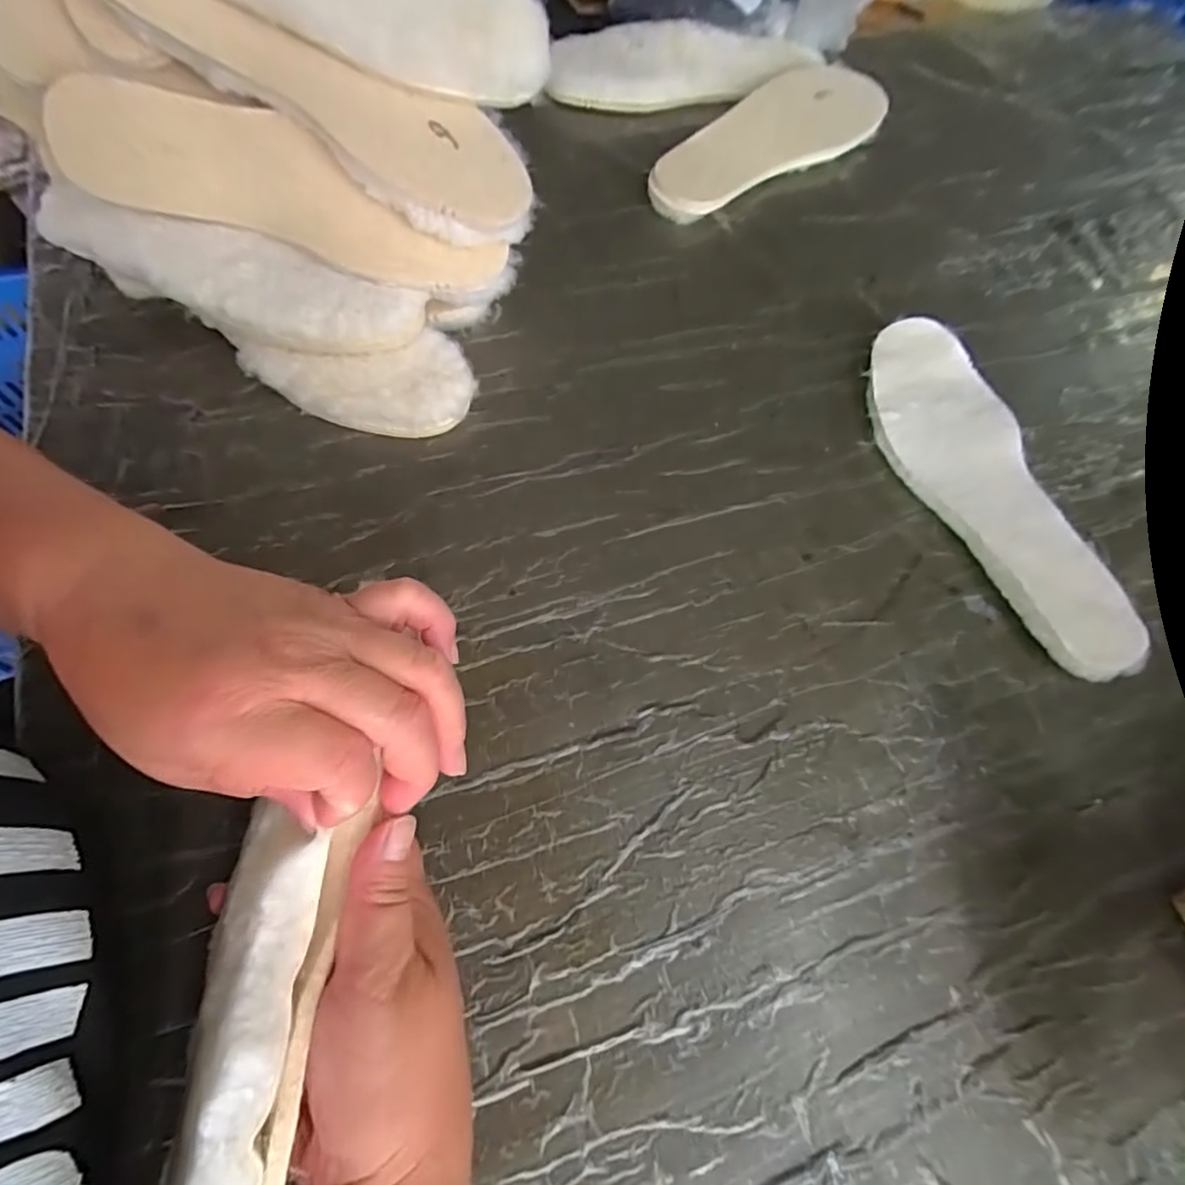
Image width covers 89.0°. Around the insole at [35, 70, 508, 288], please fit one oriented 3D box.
[{"bbox_3d":[-0.198,-0.261,0.389,0.277,0.020,0.074,14,99,-7],"label":"insole"}]

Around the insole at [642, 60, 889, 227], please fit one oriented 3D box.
[{"bbox_3d":[0.162,-0.425,0.565,0.278,0.032,0.096,-33,71,-17],"label":"insole"}]

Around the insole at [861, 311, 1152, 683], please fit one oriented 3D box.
[{"bbox_3d":[0.265,-0.072,0.412,0.092,0.024,0.275,-13,67,-9],"label":"insole"}]

